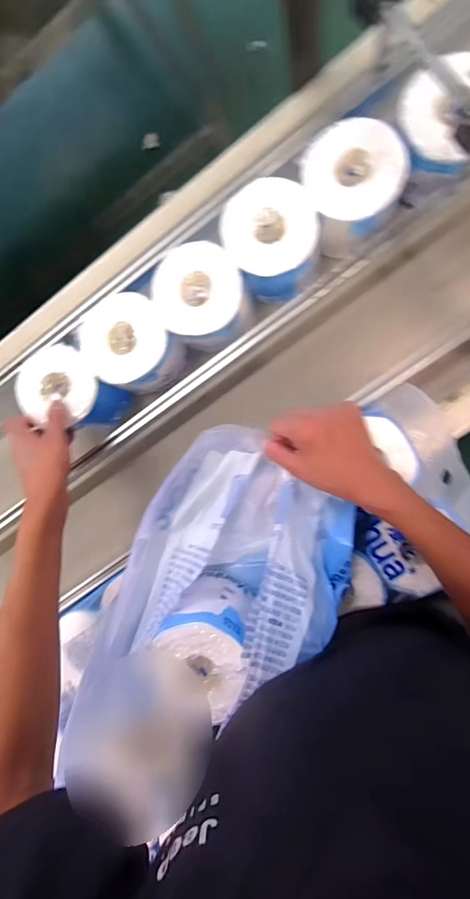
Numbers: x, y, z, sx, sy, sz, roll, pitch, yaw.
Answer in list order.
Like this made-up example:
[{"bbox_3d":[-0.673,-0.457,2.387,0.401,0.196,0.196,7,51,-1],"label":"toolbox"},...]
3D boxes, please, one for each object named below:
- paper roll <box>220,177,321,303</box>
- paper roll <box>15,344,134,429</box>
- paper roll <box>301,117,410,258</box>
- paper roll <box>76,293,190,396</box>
[{"bbox_3d":[0.050,-0.261,0.542,0.107,0.102,0.117,0,90,10],"label":"paper roll"},{"bbox_3d":[-0.237,-0.086,0.603,0.132,0.104,0.103,26,94,9],"label":"paper roll"},{"bbox_3d":[0.143,-0.314,0.513,0.109,0.093,0.117,0,90,10],"label":"paper roll"},{"bbox_3d":[-0.137,-0.141,0.576,0.115,0.096,0.112,0,90,10],"label":"paper roll"}]

